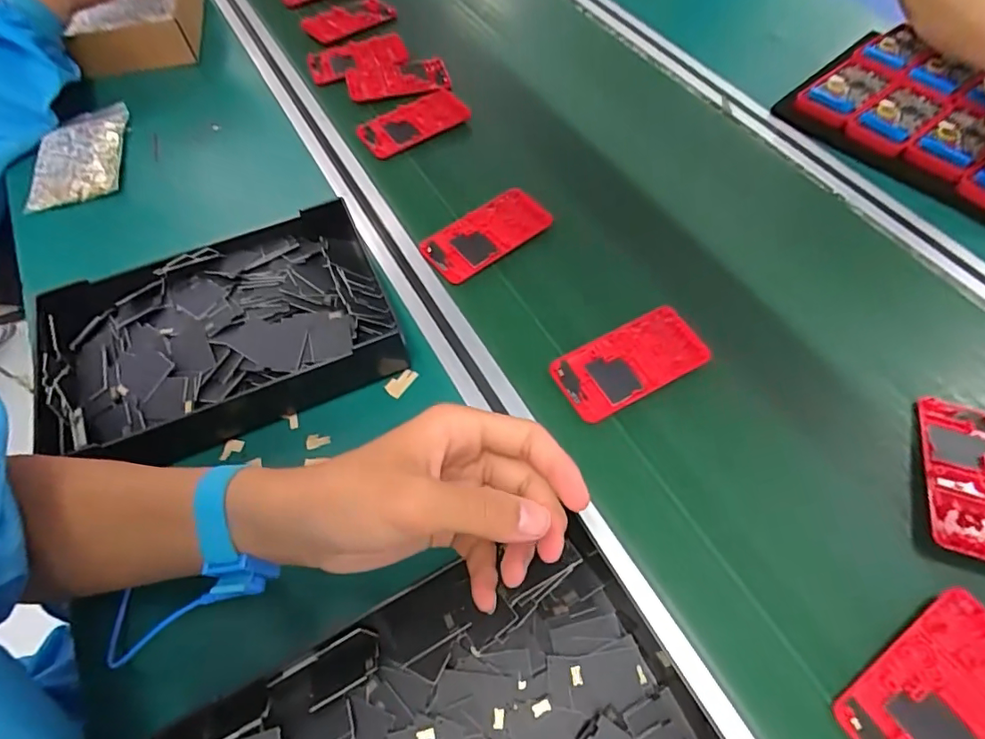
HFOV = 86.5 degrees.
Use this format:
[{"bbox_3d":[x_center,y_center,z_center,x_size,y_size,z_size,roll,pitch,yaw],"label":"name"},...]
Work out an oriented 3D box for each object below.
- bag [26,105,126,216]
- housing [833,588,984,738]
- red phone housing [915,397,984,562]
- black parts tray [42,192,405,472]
[{"bbox_3d":[-0.457,-0.236,0.574,0.090,0.018,0.143,-14,62,-2],"label":"bag"},{"bbox_3d":[0.264,0.190,0.309,0.122,0.013,0.059,-30,63,-17],"label":"housing"},{"bbox_3d":[0.345,0.077,0.377,0.061,0.008,0.121,16,60,10],"label":"red phone housing"},{"bbox_3d":[-0.212,-0.025,0.425,0.254,0.064,0.166,-24,62,-13],"label":"black parts tray"}]

